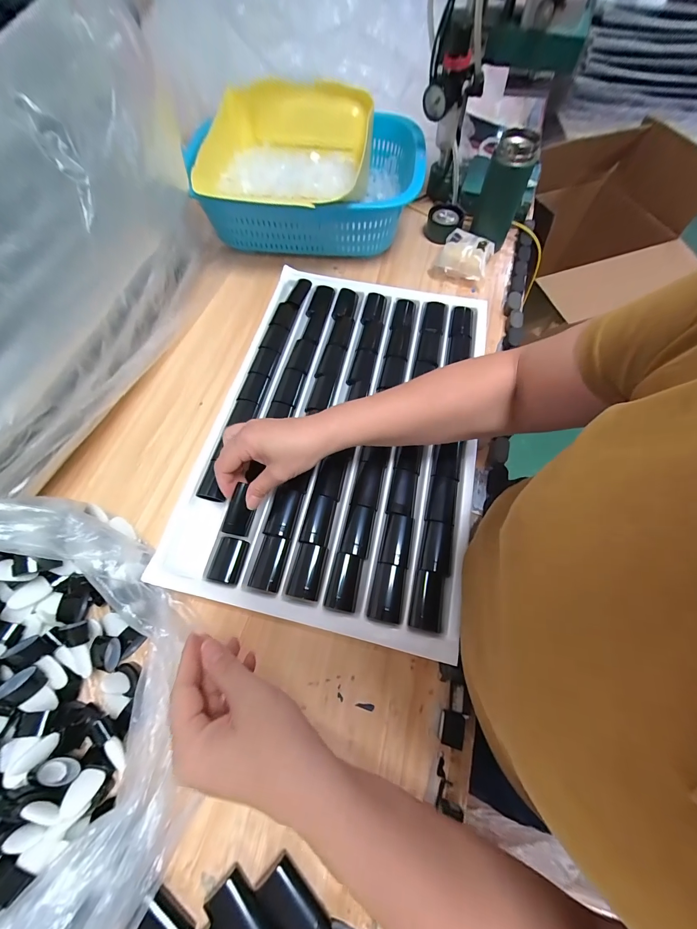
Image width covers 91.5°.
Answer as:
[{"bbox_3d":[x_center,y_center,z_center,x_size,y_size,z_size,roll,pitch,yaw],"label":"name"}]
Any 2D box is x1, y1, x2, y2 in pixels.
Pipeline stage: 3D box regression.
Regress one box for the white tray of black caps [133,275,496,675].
[{"bbox_3d":[-0.001,-0.061,0.446,0.331,0.021,0.490,11,68,8],"label":"white tray of black caps"}]

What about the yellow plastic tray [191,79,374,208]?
[{"bbox_3d":[-0.103,-0.529,0.559,0.269,0.094,0.189,0,66,0],"label":"yellow plastic tray"}]

